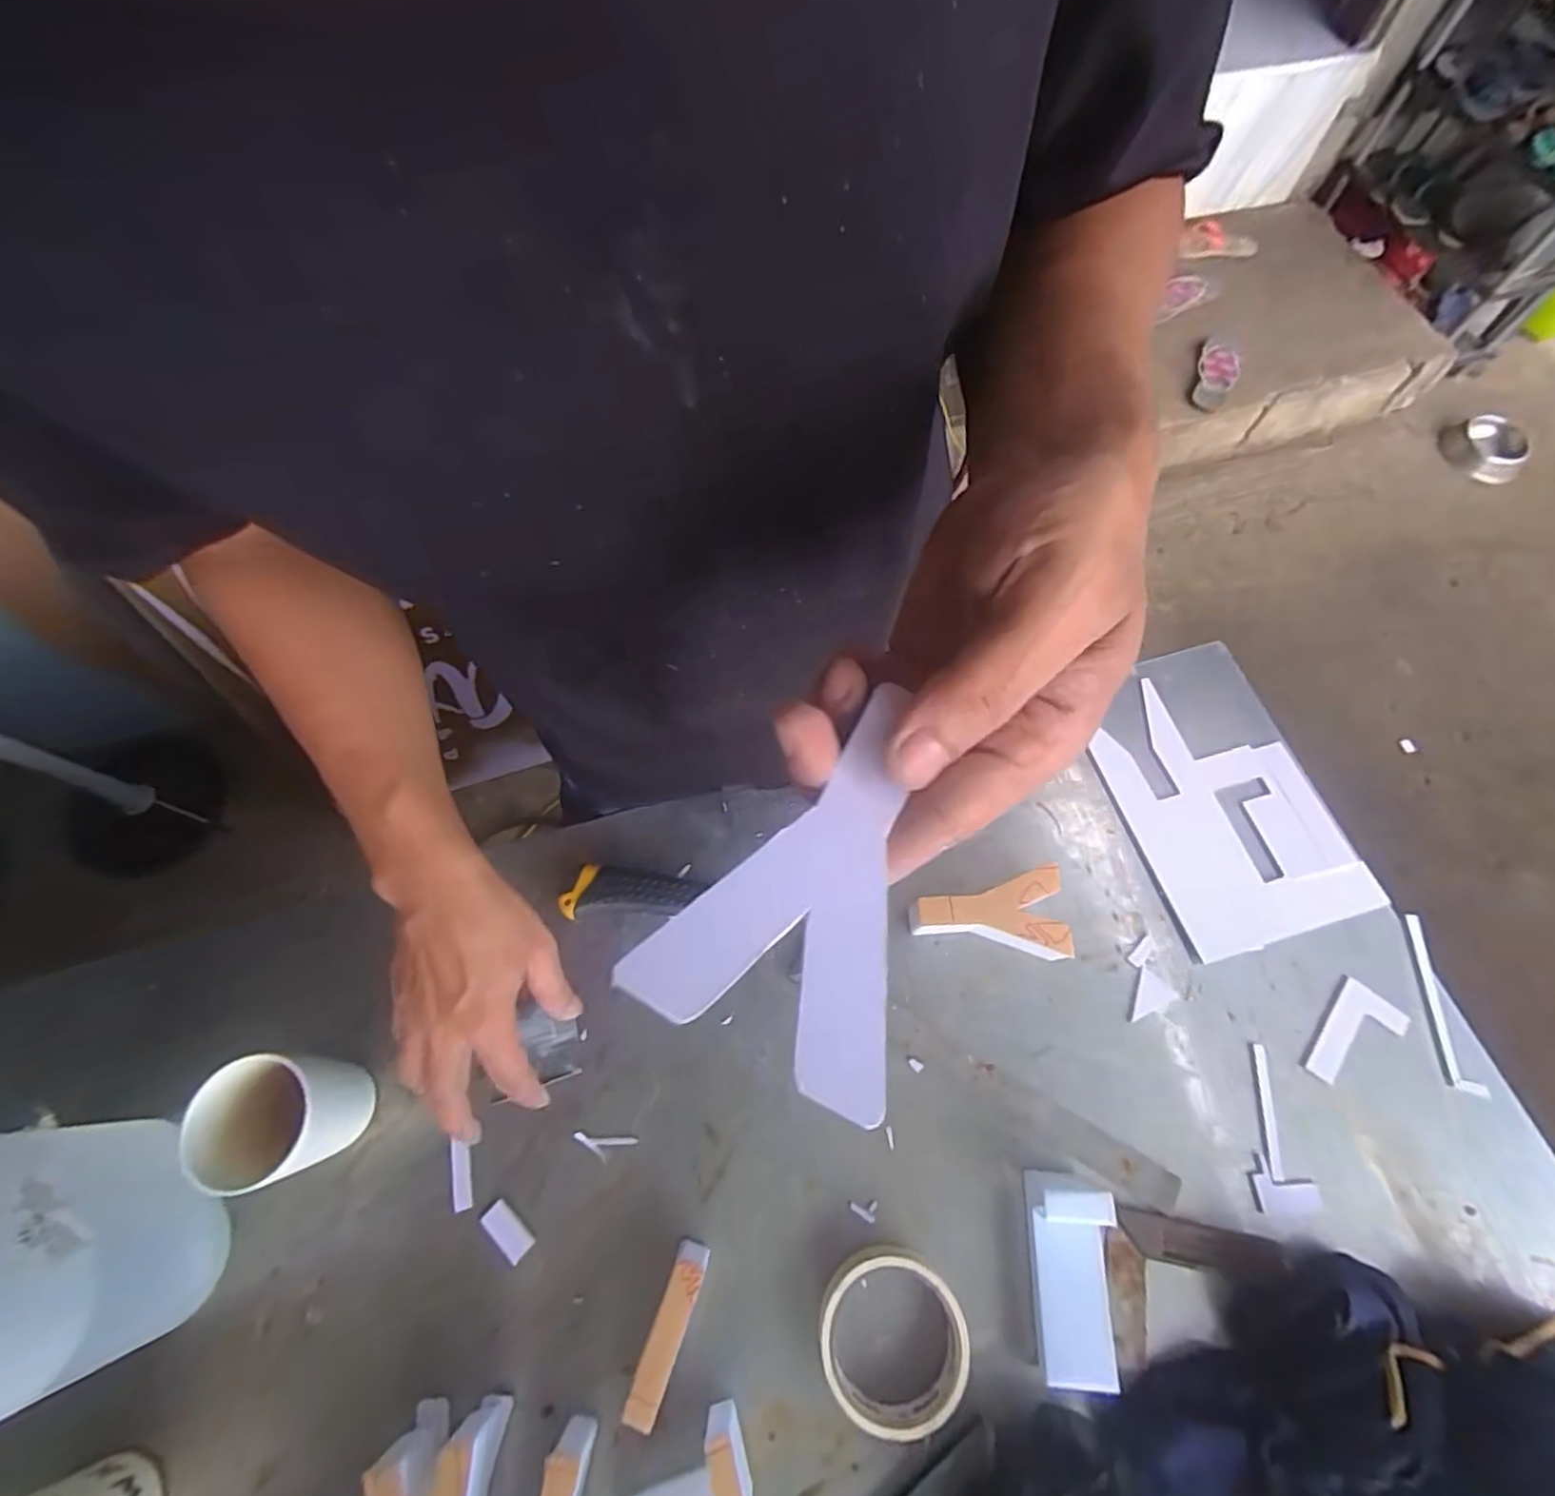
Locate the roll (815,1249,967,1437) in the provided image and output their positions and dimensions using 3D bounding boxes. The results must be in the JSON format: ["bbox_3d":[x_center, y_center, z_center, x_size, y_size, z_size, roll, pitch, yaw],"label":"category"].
[{"bbox_3d":[0.072,0.370,0.430,0.089,0.024,0.093,0,68,0],"label":"roll"}]

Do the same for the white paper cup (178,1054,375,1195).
[{"bbox_3d":[-0.317,0.237,0.439,0.072,0.088,0.068,0,68,0],"label":"white paper cup"}]

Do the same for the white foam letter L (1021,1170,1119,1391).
[{"bbox_3d":[0.186,0.334,0.428,0.044,0.057,0.107,3,68,2],"label":"white foam letter L"}]

